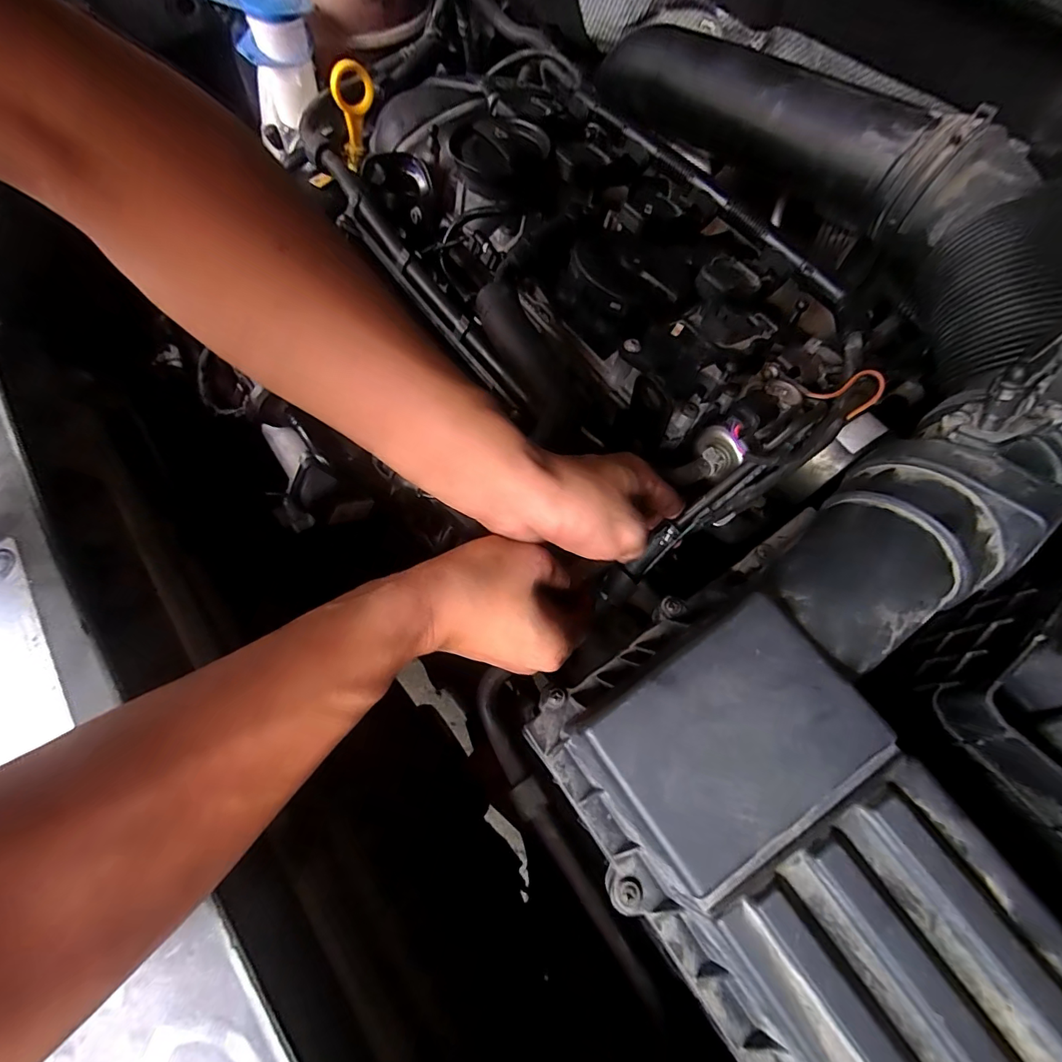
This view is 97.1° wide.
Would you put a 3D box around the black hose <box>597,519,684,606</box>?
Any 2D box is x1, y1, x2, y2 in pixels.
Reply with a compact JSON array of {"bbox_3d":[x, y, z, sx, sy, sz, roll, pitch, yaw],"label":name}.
[{"bbox_3d":[0.078,0.024,0.340,0.020,0.019,0.071,44,92,12],"label":"black hose"}]

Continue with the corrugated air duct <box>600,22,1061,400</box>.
[{"bbox_3d":[0.218,-0.318,0.383,0.081,0.118,0.481,-26,75,-8],"label":"corrugated air duct"}]

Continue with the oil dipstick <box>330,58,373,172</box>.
[{"bbox_3d":[-0.176,-0.407,0.465,0.021,0.084,0.035,40,54,11],"label":"oil dipstick"}]

